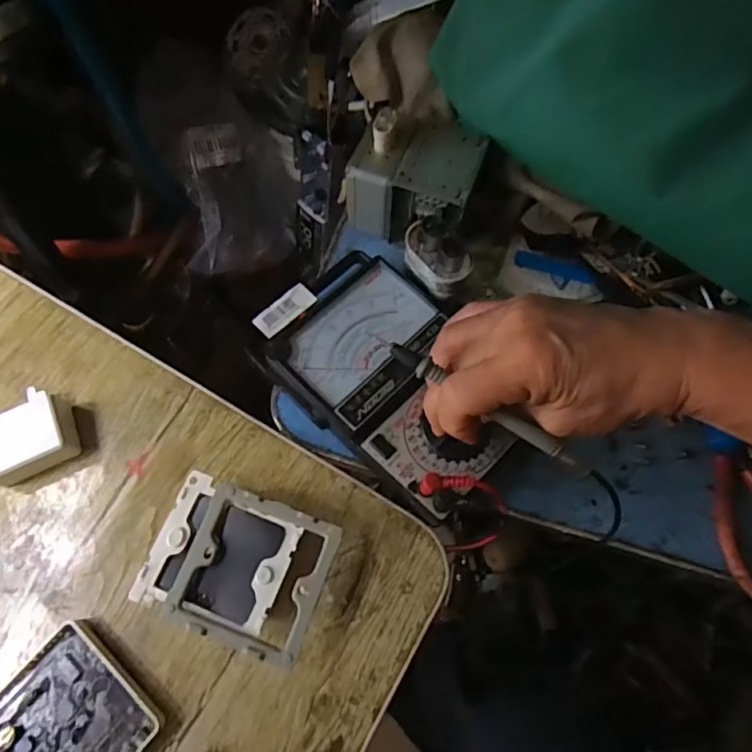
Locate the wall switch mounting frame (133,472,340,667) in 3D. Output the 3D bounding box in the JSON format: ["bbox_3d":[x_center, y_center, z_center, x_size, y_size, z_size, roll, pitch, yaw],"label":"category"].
[{"bbox_3d":[-0.083,0.117,0.336,0.105,0.035,0.081,20,70,10],"label":"wall switch mounting frame"}]

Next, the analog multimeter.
[{"bbox_3d":[0.003,-0.002,0.377,0.114,0.041,0.191,-38,72,-12],"label":"analog multimeter"}]

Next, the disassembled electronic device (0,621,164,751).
[{"bbox_3d":[-0.183,0.208,0.315,0.087,0.013,0.088,39,74,16],"label":"disassembled electronic device"}]

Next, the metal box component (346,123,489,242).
[{"bbox_3d":[0.030,-0.151,0.422,0.095,0.063,0.080,17,70,9],"label":"metal box component"}]

